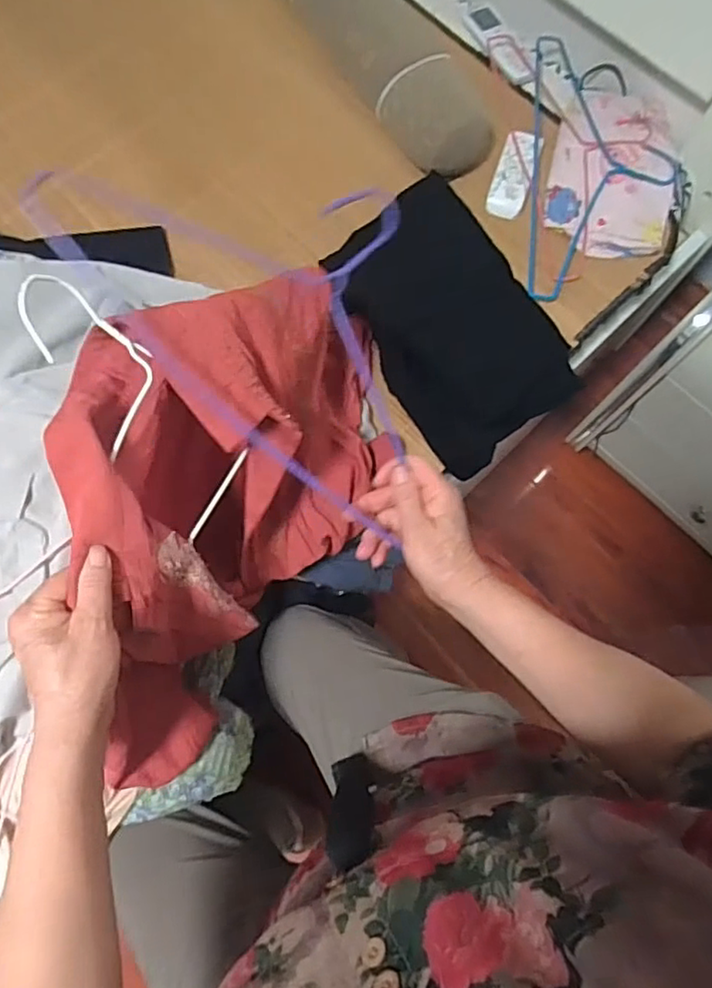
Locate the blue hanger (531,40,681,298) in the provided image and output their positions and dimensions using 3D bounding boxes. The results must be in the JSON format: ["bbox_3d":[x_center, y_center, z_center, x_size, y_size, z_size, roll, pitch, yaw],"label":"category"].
[{"bbox_3d":[0.347,-0.460,0.838,0.206,0.016,0.422,5,76,1],"label":"blue hanger"}]

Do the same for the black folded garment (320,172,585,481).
[{"bbox_3d":[0.119,-0.223,0.795,0.232,0.049,0.369,-30,78,-7],"label":"black folded garment"}]

